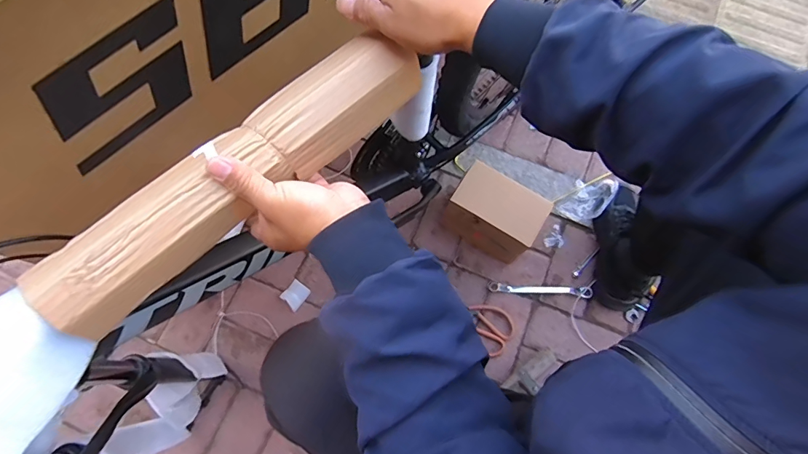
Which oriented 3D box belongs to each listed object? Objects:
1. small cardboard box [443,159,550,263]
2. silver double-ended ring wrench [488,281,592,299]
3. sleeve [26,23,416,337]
[{"bbox_3d":[0.183,-0.022,0.909,0.168,0.178,0.104,30,77,9],"label":"small cardboard box"},{"bbox_3d":[0.291,0.132,0.949,0.216,0.016,0.024,4,75,2],"label":"silver double-ended ring wrench"},{"bbox_3d":[-0.149,-0.052,0.413,0.378,0.065,0.066,-42,78,-17],"label":"sleeve"}]

